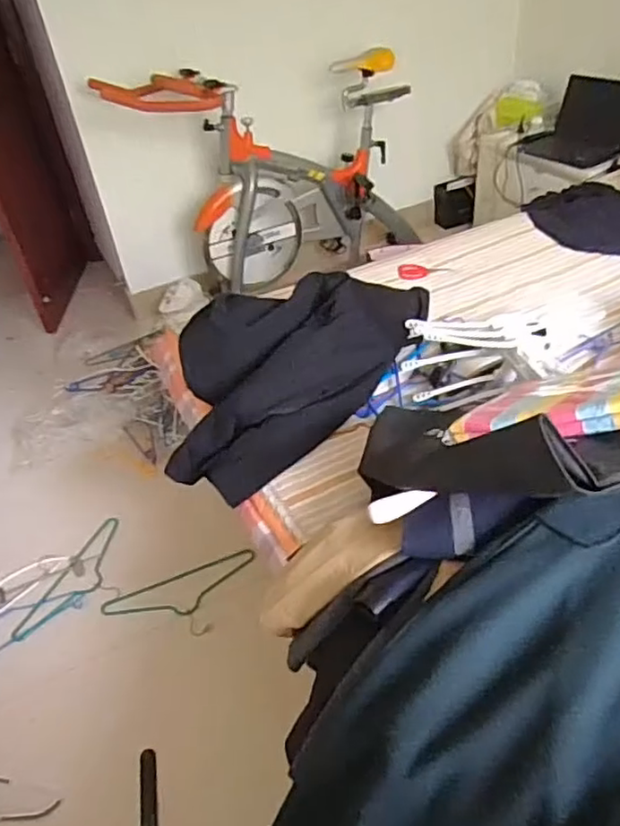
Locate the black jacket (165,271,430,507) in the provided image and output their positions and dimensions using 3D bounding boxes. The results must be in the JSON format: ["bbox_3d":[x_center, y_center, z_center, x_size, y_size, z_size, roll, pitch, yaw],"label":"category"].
[{"bbox_3d":[-0.016,-0.144,1.438,0.737,0.272,0.306,-33,46,-28],"label":"black jacket"}]

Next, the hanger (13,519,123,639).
[{"bbox_3d":[-0.618,0.474,1.741,0.208,0.021,0.419,11,43,21],"label":"hanger"}]

